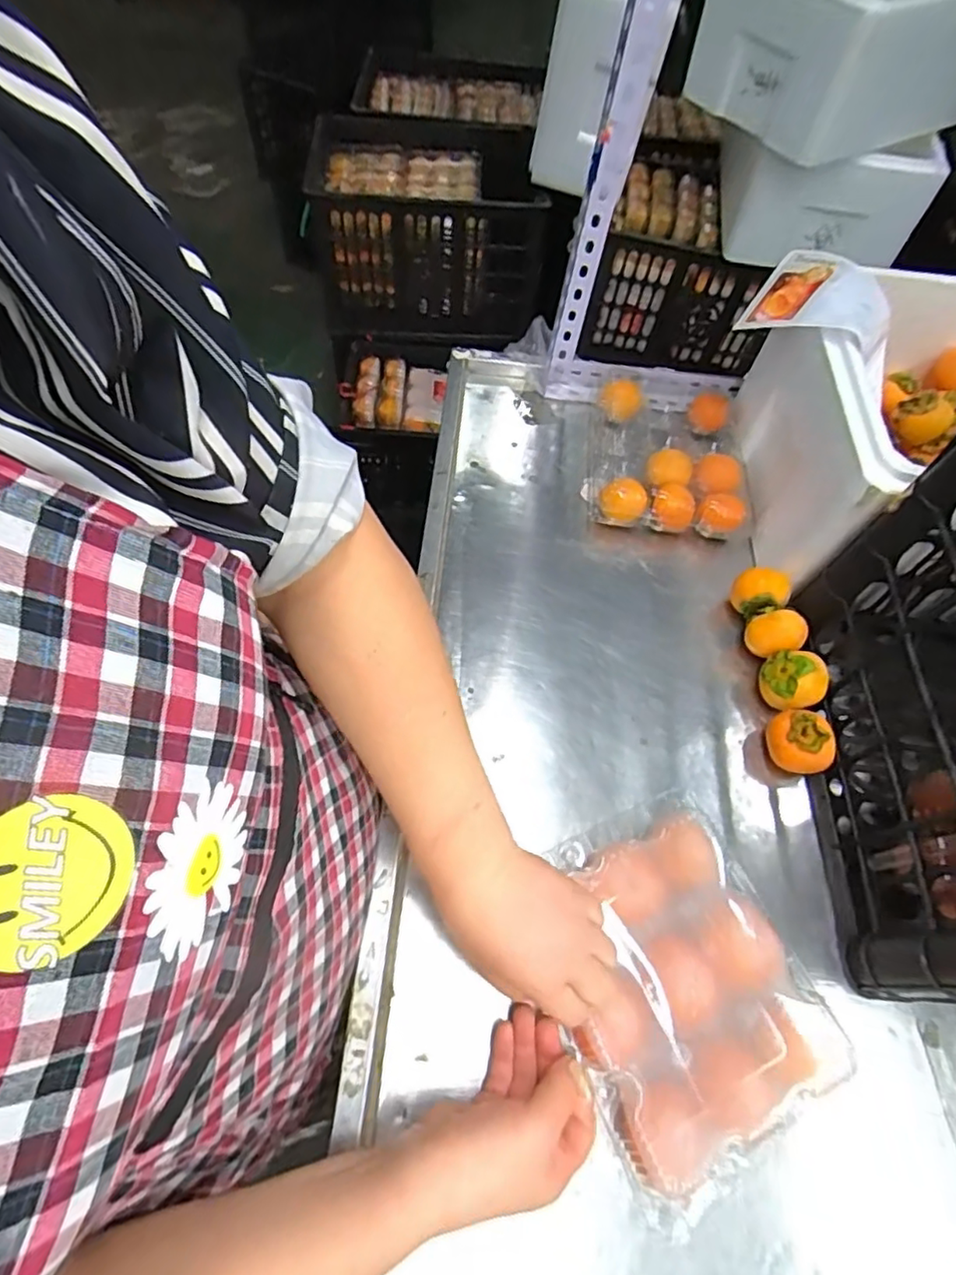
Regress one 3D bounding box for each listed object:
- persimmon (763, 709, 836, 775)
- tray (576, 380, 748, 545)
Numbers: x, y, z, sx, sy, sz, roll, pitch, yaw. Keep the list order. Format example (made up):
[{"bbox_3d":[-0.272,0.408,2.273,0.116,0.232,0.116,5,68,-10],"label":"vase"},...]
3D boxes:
[{"bbox_3d":[0.278,0.093,0.525,0.047,0.051,0.056,-15,63,-14],"label":"persimmon"},{"bbox_3d":[0.215,-0.218,0.693,0.172,0.049,0.232,8,63,4],"label":"tray"}]

